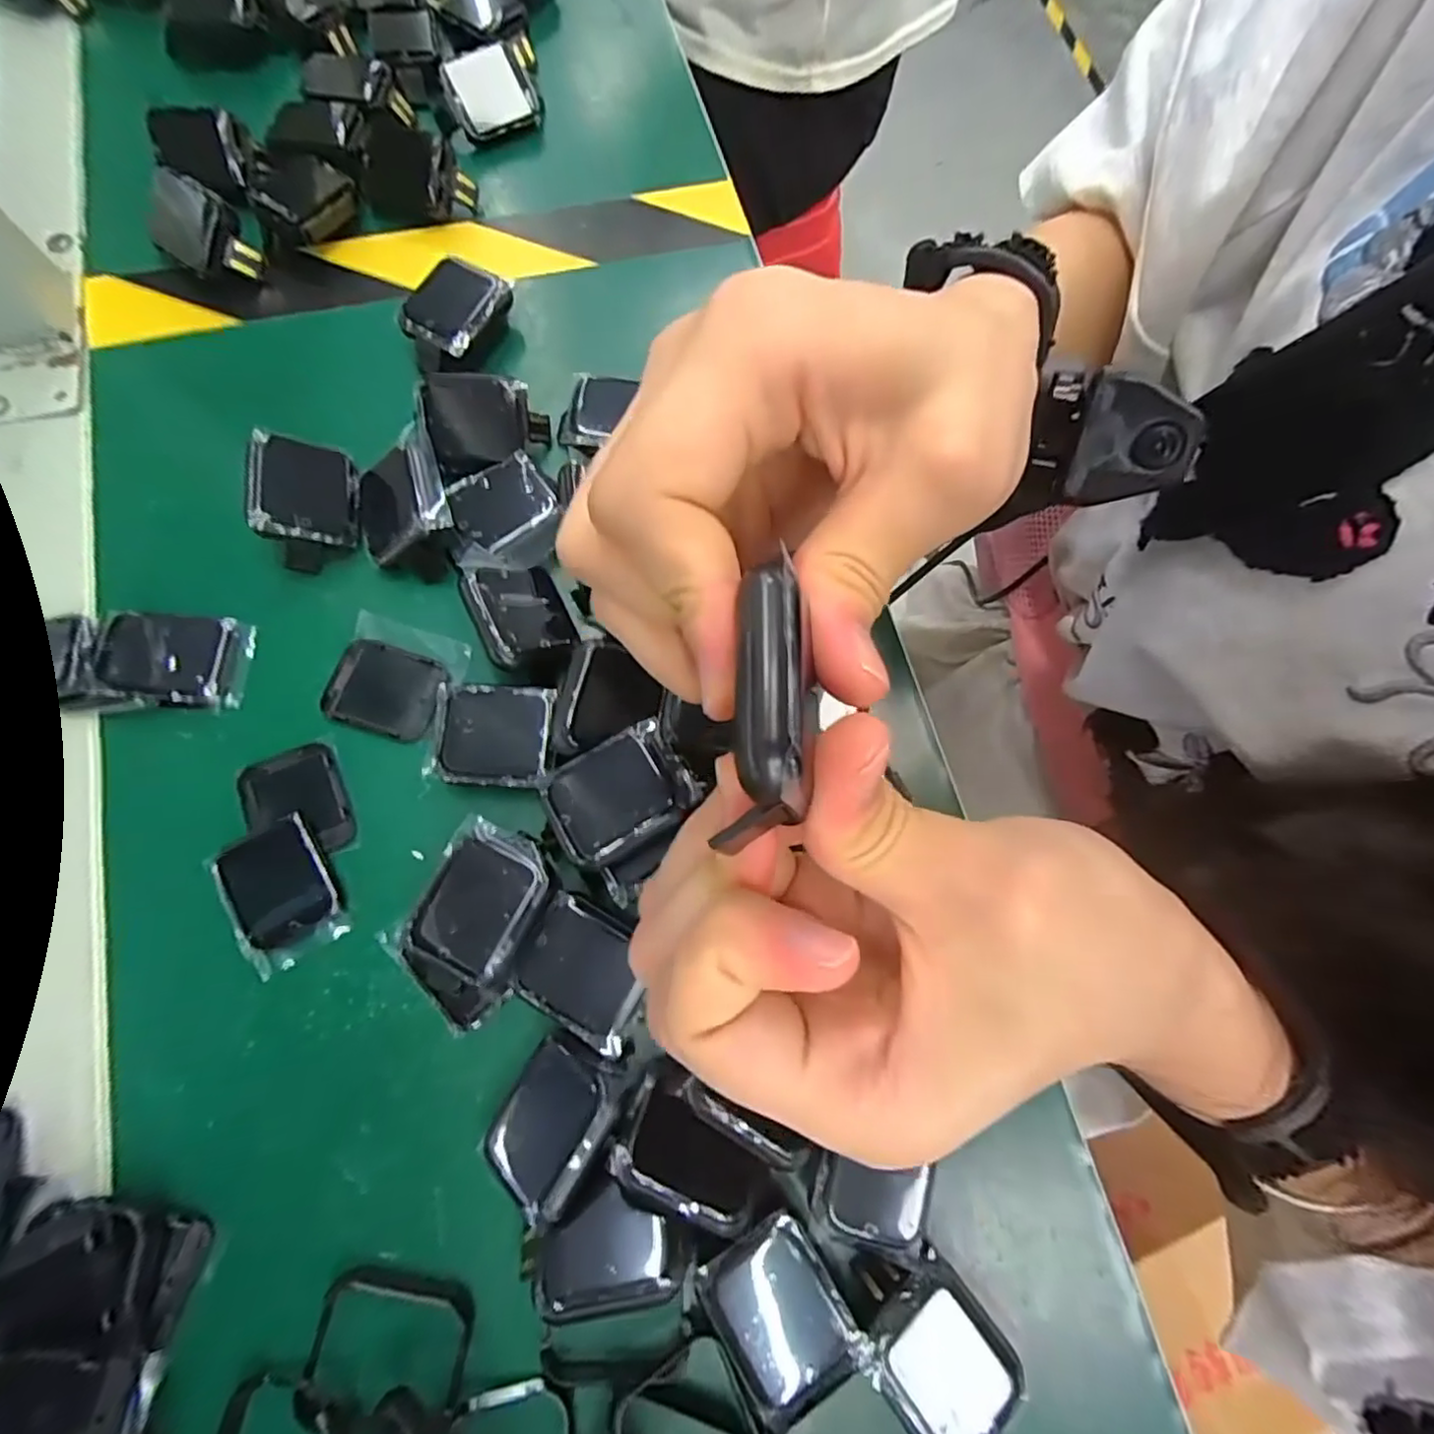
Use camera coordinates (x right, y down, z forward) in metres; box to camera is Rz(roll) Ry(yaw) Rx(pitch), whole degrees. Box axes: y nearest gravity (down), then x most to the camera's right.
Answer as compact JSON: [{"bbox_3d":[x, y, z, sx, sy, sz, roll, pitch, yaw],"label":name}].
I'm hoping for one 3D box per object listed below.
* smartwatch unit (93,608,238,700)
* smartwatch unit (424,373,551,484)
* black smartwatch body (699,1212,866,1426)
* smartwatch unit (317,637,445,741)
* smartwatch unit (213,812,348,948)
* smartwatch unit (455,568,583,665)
[{"bbox_3d":[-0.201,-0.022,0.228,0.039,0.006,0.035,1,66,-21],"label":"smartwatch unit"},{"bbox_3d":[-0.093,-0.119,0.256,0.045,0.007,0.037,-9,112,-8],"label":"smartwatch unit"},{"bbox_3d":[0.018,0.173,0.184,0.033,0.016,0.042,-29,77,-11],"label":"black smartwatch body"},{"bbox_3d":[-0.125,-0.010,0.238,0.040,0.004,0.033,15,74,1],"label":"smartwatch unit"},{"bbox_3d":[-0.148,0.056,0.214,0.030,0.008,0.038,-31,78,-11],"label":"smartwatch unit"},{"bbox_3d":[-0.073,-0.039,0.233,0.033,0.007,0.036,-19,79,-39],"label":"smartwatch unit"}]

